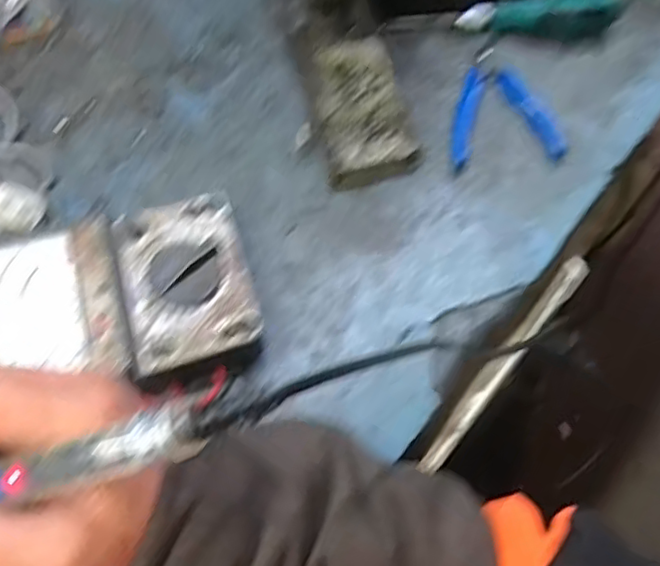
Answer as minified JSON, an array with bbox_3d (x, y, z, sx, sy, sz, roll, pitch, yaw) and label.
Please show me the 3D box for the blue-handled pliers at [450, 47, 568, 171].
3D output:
[{"bbox_3d":[0.128,-0.136,0.484,0.081,0.010,0.105,-5,64,-1],"label":"blue-handled pliers"}]

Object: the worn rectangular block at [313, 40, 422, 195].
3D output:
[{"bbox_3d":[0.025,-0.132,0.482,0.067,0.020,0.123,-9,64,-3],"label":"worn rectangular block"}]

